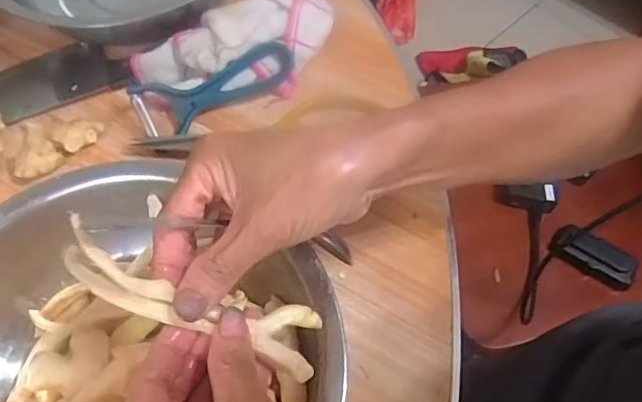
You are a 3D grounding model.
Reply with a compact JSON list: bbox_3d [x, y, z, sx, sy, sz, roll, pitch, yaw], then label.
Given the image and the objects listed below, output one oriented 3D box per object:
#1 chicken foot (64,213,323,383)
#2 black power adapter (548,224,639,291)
[{"bbox_3d":[-0.062,0.054,0.297,0.143,0.018,0.035,24,60,-20],"label":"chicken foot"},{"bbox_3d":[0.362,0.072,0.758,0.110,0.028,0.049,26,67,16],"label":"black power adapter"}]

